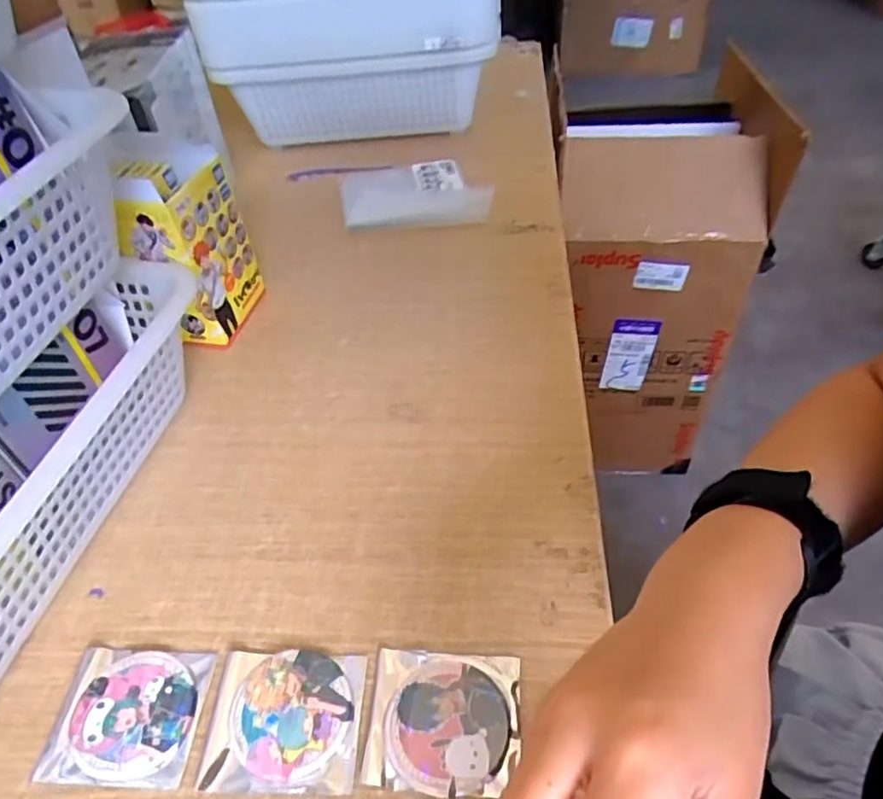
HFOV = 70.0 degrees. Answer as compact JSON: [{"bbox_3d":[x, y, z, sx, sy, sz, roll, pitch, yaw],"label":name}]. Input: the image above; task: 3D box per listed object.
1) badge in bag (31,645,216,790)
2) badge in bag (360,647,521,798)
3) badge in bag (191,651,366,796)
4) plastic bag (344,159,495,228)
[{"bbox_3d":[-0.170,0.170,0.342,0.078,0.008,0.068,-1,45,5],"label":"badge in bag"},{"bbox_3d":[0.002,0.166,0.329,0.077,0.008,0.070,1,46,7],"label":"badge in bag"},{"bbox_3d":[-0.085,0.168,0.335,0.081,0.009,0.069,-1,45,5],"label":"badge in bag"},{"bbox_3d":[-0.028,-0.227,0.693,0.165,0.032,0.115,2,46,7],"label":"plastic bag"}]

